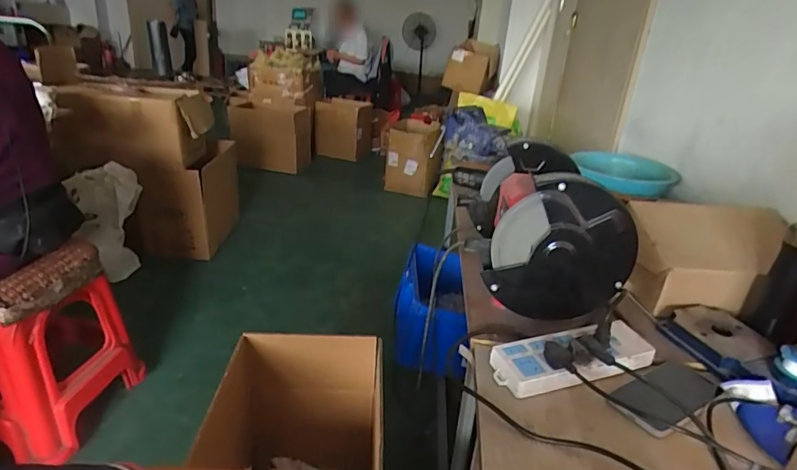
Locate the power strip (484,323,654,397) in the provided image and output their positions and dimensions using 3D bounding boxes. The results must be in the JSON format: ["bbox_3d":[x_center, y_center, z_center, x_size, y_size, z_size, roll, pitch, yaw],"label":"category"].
[{"bbox_3d":[0.247,0.171,0.674,0.237,0.032,0.083,-6,25,-23],"label":"power strip"}]

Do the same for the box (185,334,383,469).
[{"bbox_3d":[-0.198,0.547,0.921,0.339,0.462,0.583,3,23,-3],"label":"box"}]

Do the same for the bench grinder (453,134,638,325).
[{"bbox_3d":[0.233,-0.030,0.845,0.216,0.215,0.327,3,23,-4],"label":"bench grinder"}]

